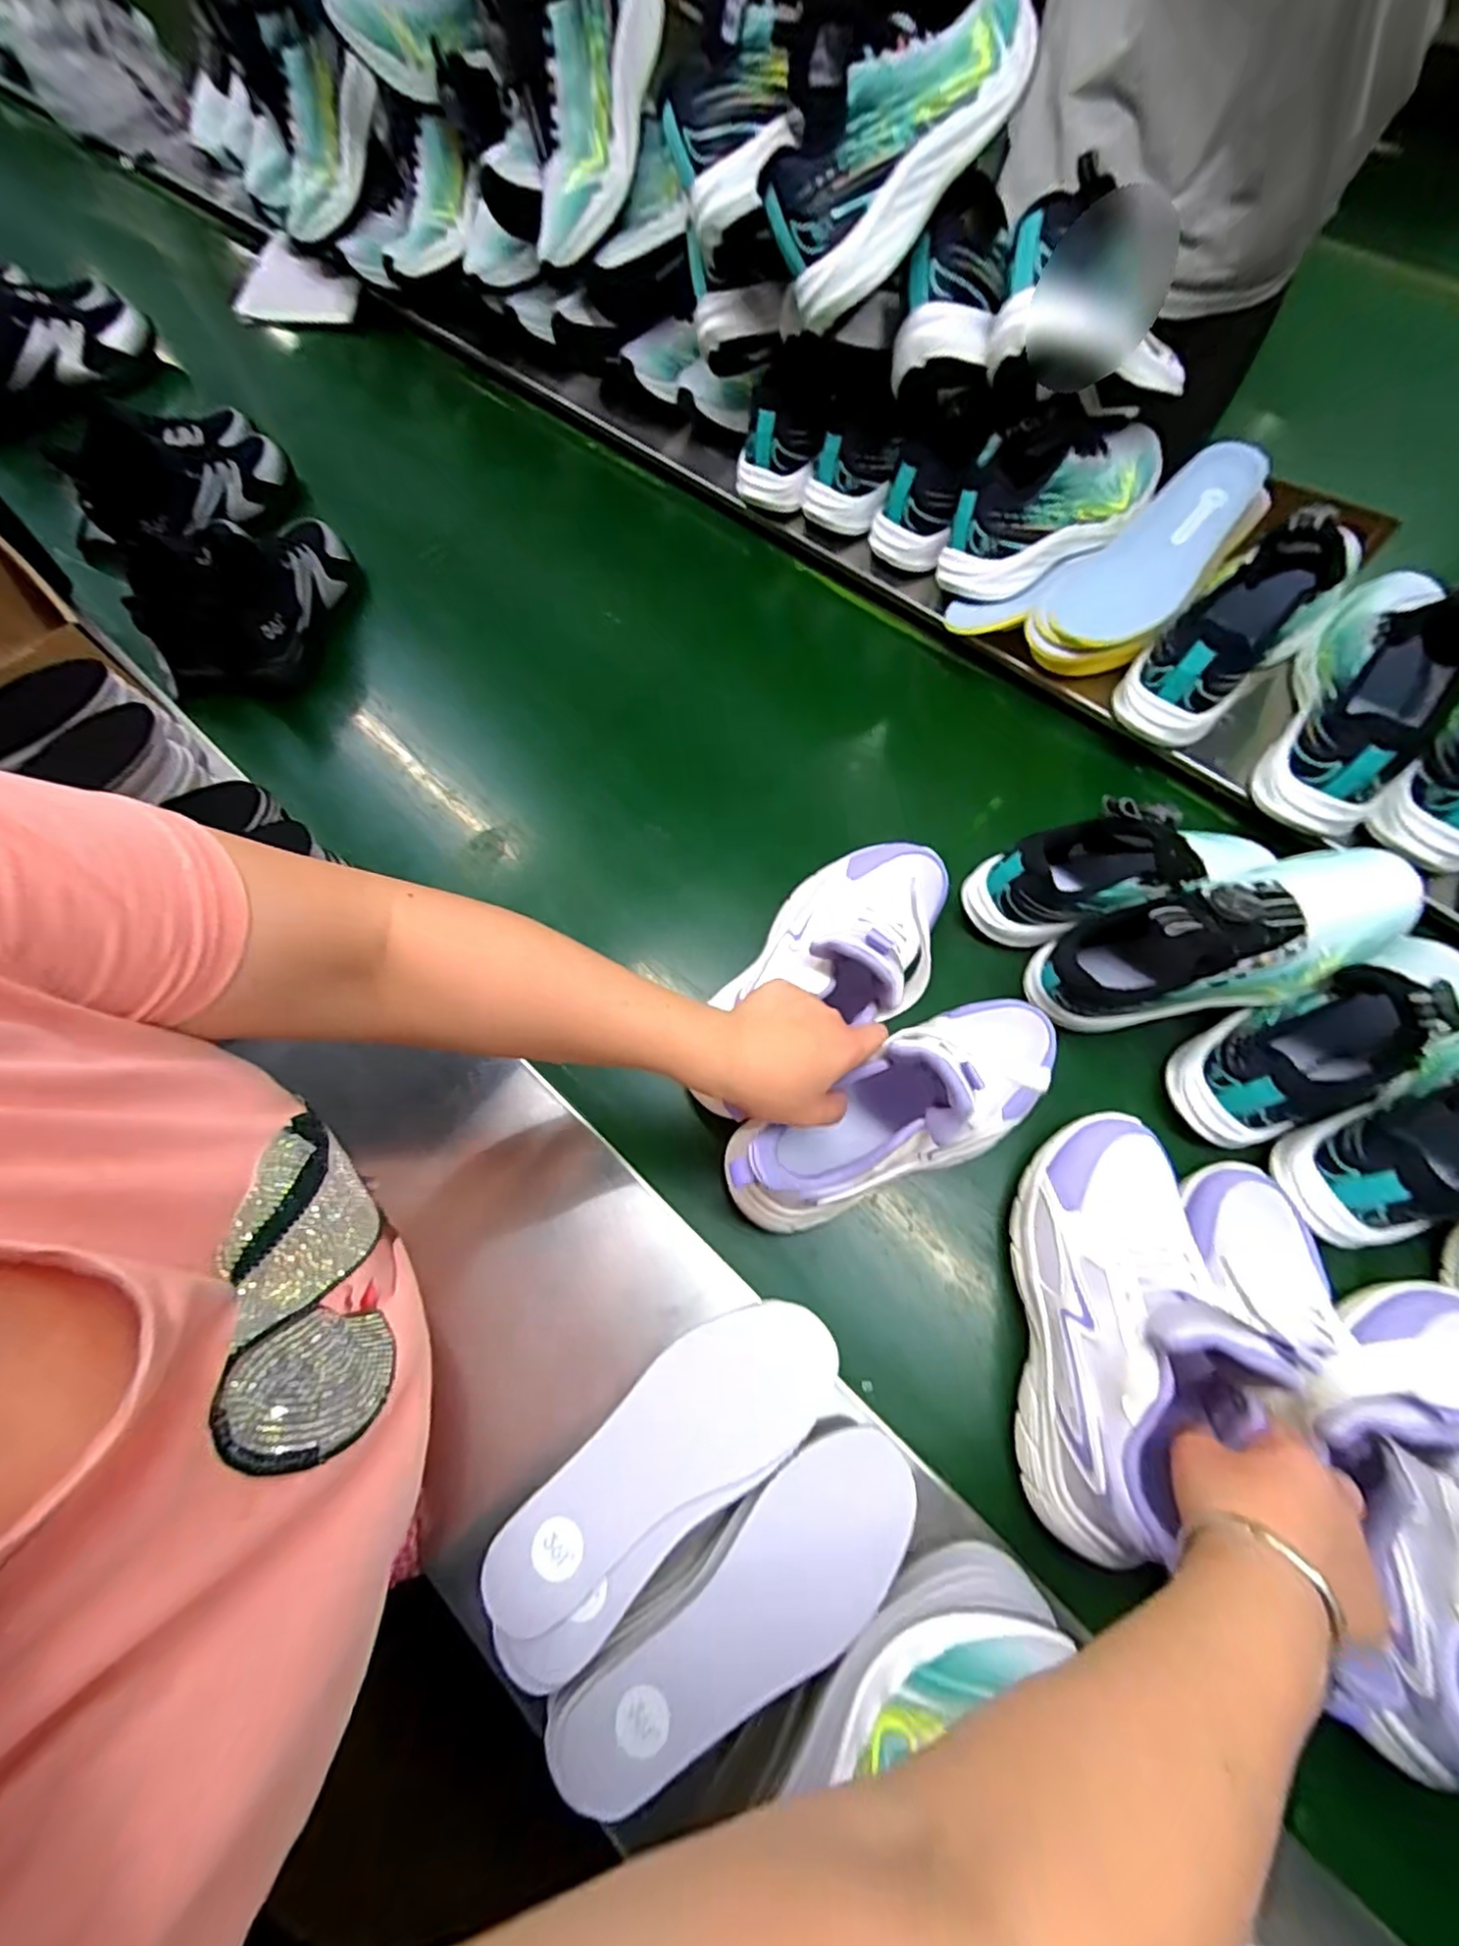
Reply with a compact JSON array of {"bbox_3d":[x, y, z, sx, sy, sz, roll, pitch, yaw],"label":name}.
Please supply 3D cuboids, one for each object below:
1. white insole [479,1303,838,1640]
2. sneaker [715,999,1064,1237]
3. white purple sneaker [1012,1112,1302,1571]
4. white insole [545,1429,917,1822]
[{"bbox_3d":[-0.036,0.262,0.363,0.210,0.019,0.072,-32,71,-10],"label":"white insole"},{"bbox_3d":[0.120,0.088,0.423,0.245,0.143,0.088,-24,69,-20],"label":"sneaker"},{"bbox_3d":[0.228,0.194,0.364,0.086,0.121,0.233,7,69,5],"label":"white purple sneaker"},{"bbox_3d":[0.012,0.333,0.338,0.211,0.019,0.070,-38,72,-12],"label":"white insole"}]

